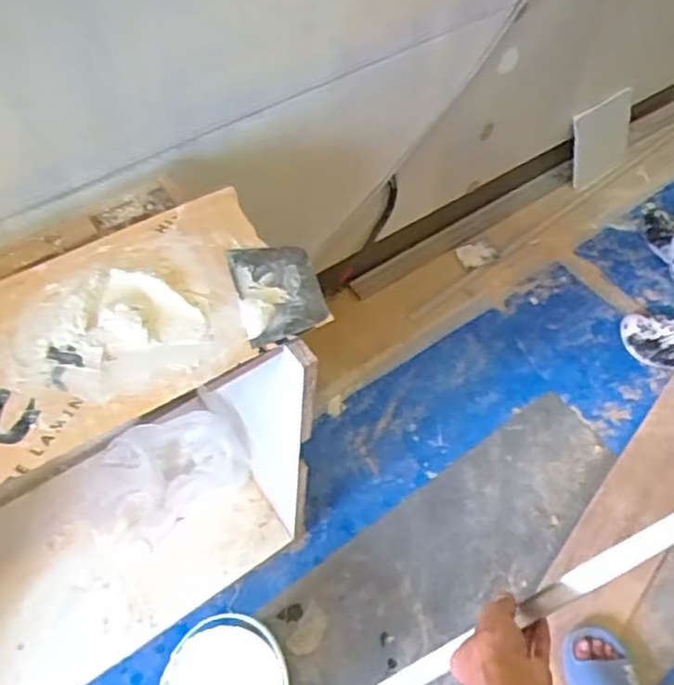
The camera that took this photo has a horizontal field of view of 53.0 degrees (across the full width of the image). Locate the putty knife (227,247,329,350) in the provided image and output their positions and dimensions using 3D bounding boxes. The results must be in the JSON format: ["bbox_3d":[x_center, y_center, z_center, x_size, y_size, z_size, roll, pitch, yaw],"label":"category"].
[{"bbox_3d":[-0.068,-0.063,0.772,0.094,0.019,0.131,-14,60,-13],"label":"putty knife"}]

